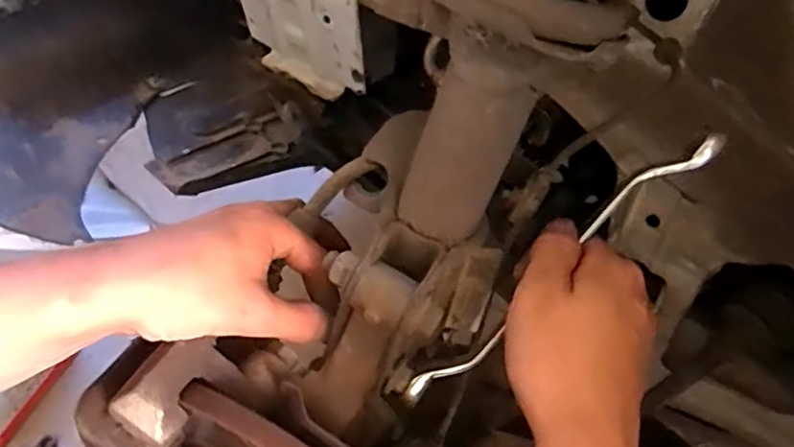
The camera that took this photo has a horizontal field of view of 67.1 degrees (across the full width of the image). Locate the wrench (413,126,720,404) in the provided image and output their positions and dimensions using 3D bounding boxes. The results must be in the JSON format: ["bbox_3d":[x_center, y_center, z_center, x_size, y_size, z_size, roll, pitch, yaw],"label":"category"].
[{"bbox_3d":[0.082,0.027,0.308,0.206,0.015,0.014,-45,47,10],"label":"wrench"}]

